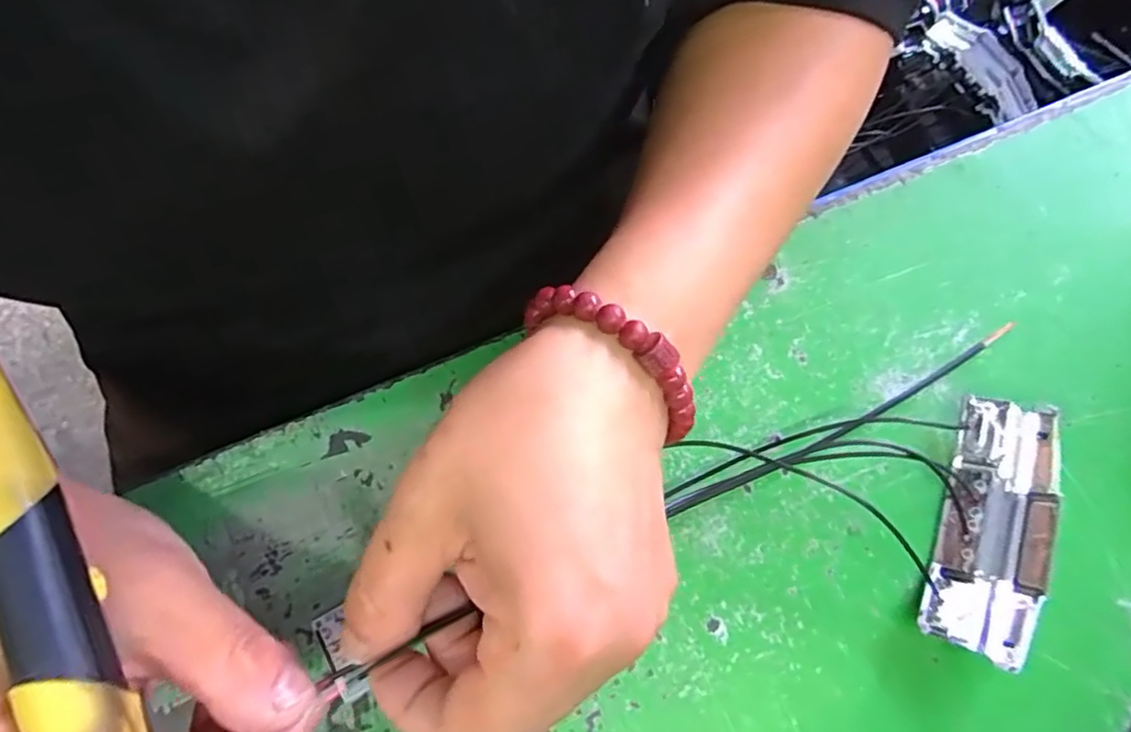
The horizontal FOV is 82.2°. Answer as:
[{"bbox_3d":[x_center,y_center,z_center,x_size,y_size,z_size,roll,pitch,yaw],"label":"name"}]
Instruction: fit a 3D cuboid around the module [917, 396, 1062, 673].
[{"bbox_3d":[0.167,0.063,0.250,0.044,0.019,0.095,23,73,5],"label":"module"}]

